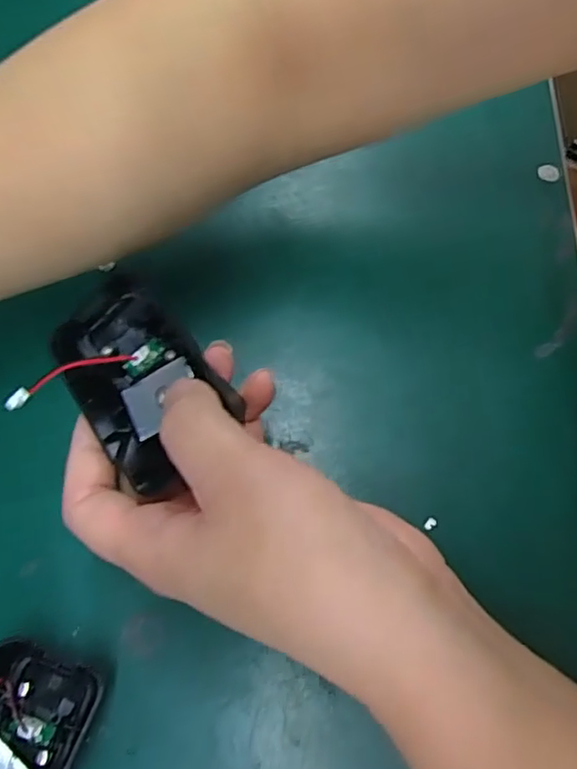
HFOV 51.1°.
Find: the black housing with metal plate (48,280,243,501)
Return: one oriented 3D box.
[{"bbox_3d":[-0.050,0.000,0.212,0.046,0.020,0.071,-35,73,-12],"label":"black housing with metal plate"}]

